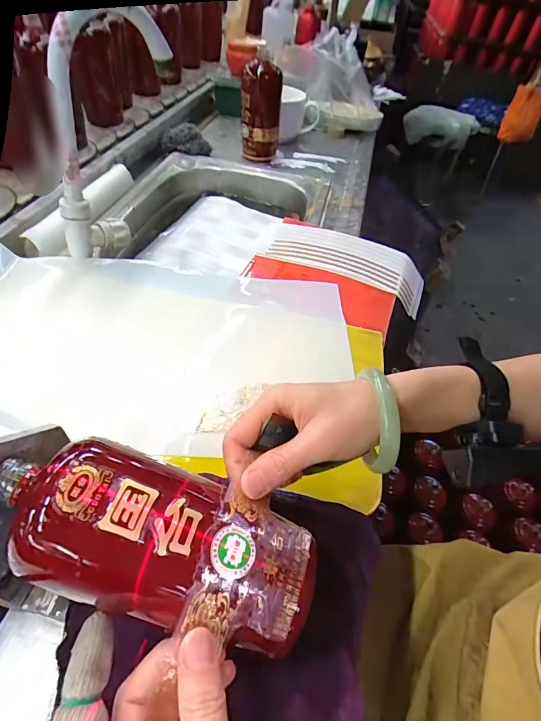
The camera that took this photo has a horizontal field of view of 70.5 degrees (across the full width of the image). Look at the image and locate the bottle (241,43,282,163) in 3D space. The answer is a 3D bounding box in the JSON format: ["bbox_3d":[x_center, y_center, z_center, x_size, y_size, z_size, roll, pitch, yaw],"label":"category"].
[{"bbox_3d":[-0.019,-0.510,0.786,0.078,0.169,0.073,5,49,-2],"label":"bottle"}]

